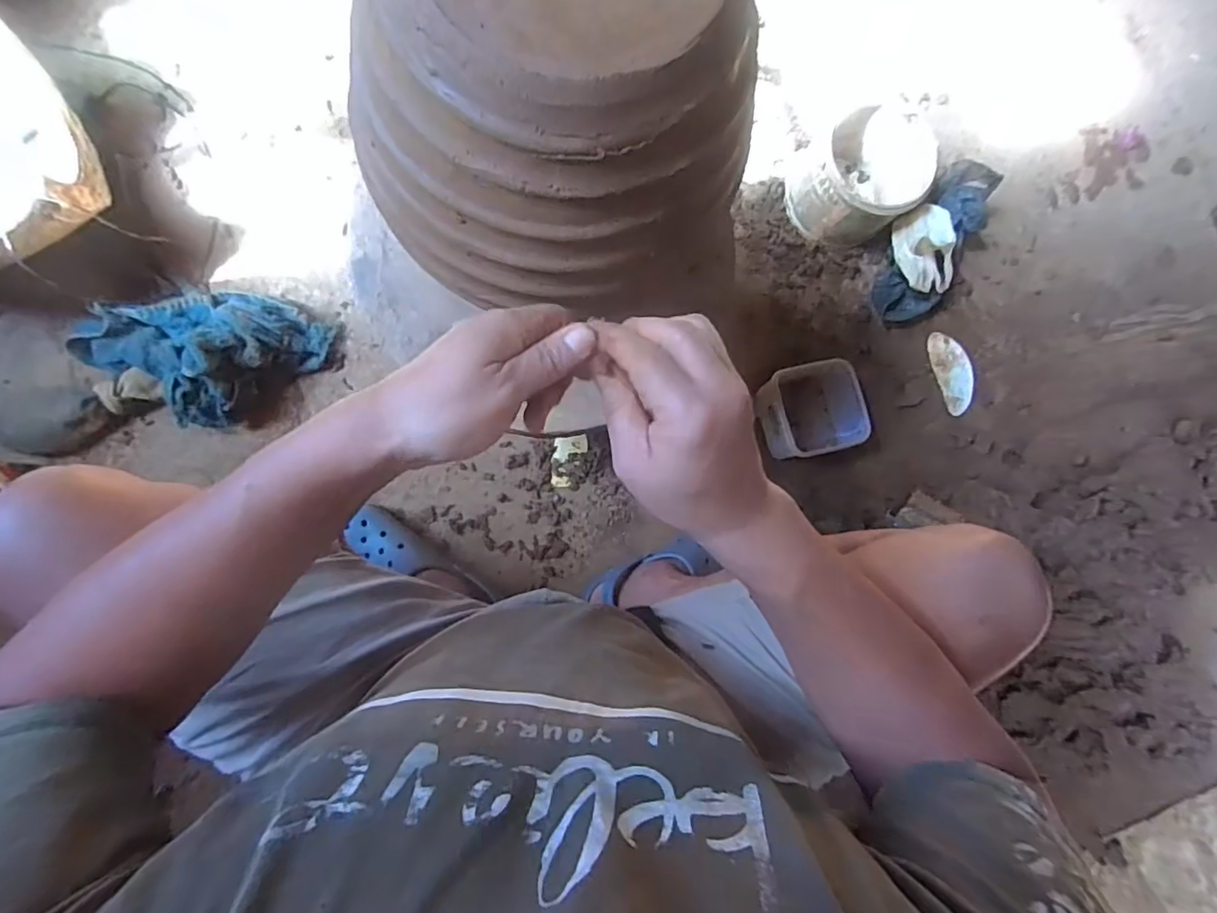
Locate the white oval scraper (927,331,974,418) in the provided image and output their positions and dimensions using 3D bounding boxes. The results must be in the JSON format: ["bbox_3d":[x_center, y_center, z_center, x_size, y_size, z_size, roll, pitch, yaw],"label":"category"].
[{"bbox_3d":[0.583,-0.143,0.960,0.067,0.019,0.140,-14,88,-9],"label":"white oval scraper"}]

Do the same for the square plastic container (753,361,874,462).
[{"bbox_3d":[0.310,-0.073,0.871,0.138,0.079,0.137,-12,88,-9],"label":"square plastic container"}]

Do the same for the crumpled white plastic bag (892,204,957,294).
[{"bbox_3d":[0.486,-0.324,0.868,0.080,0.081,0.135,-8,85,-8],"label":"crumpled white plastic bag"}]

